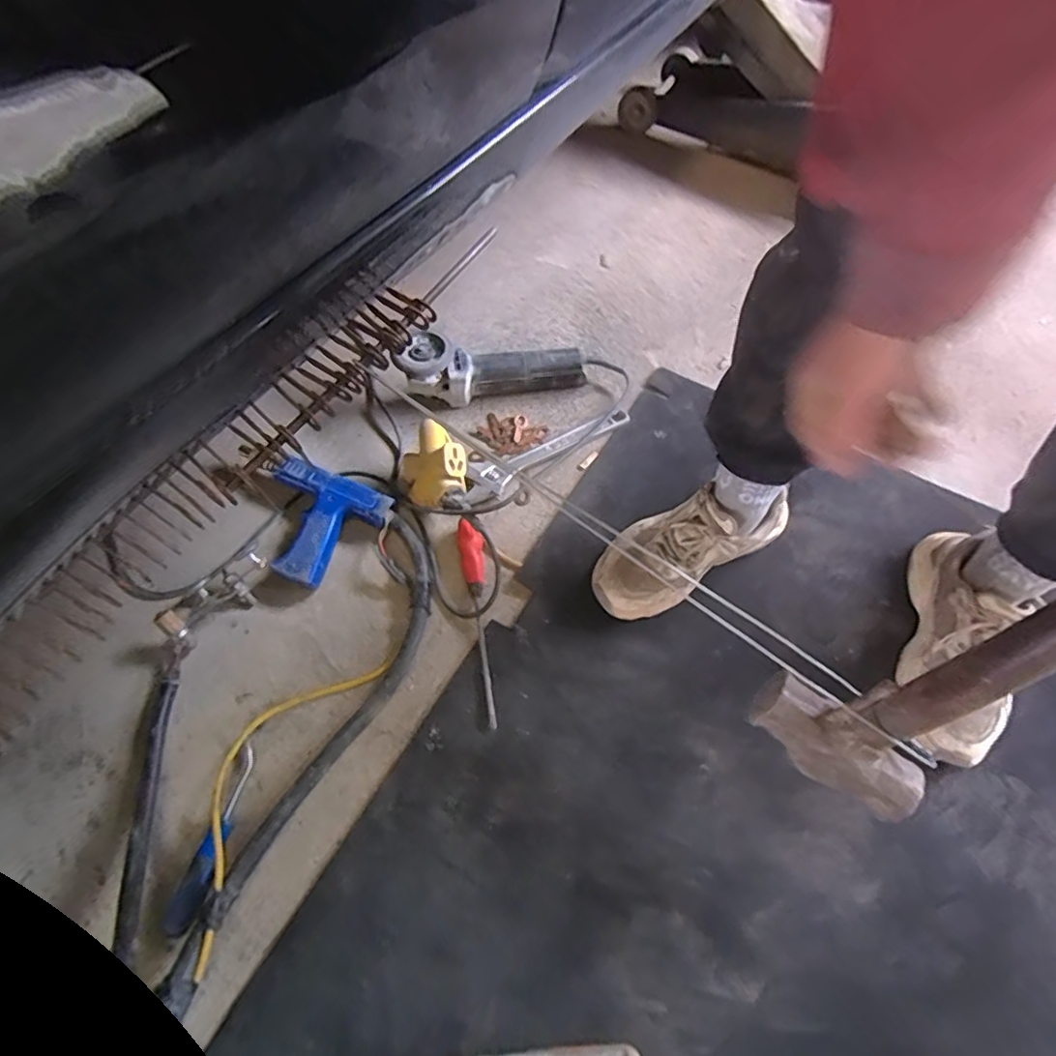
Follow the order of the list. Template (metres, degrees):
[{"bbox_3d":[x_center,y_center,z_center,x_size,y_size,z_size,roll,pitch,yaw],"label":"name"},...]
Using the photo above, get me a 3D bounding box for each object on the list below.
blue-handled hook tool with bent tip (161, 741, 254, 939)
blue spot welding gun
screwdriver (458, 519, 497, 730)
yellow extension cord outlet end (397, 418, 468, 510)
[{"bbox_3d":[-0.315,0.307,0.577,0.029,0.024,0.170,8,62,4],"label":"blue-handled hook tool with bent tip"},{"bbox_3d":[-0.281,-0.012,0.745,0.159,0.044,0.157,32,66,15],"label":"blue spot welding gun"},{"bbox_3d":[-0.053,0.104,0.687,0.029,0.025,0.251,-10,62,-6],"label":"screwdriver"},{"bbox_3d":[-0.123,-0.077,0.759,0.103,0.048,0.101,-45,66,23],"label":"yellow extension cord outlet end"}]

